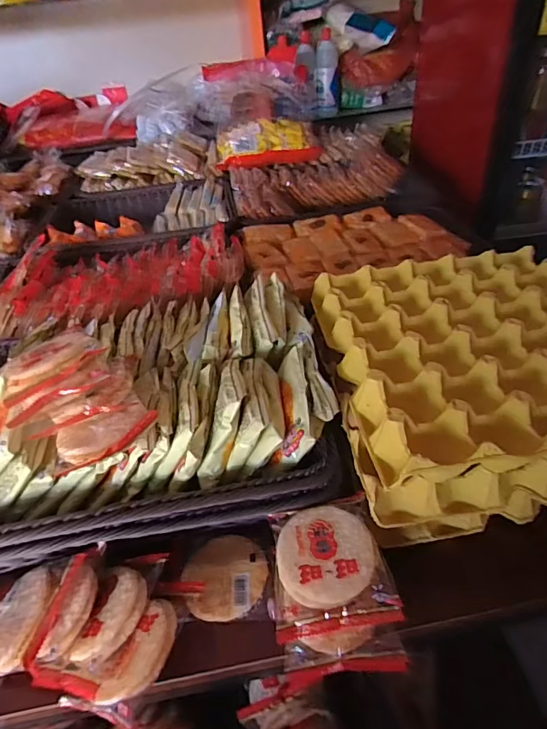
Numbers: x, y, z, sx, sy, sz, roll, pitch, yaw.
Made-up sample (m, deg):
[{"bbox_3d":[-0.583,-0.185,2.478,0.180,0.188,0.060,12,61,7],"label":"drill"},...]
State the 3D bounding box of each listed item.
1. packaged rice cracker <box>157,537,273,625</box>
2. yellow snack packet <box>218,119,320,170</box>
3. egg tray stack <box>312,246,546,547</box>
[{"bbox_3d":[-0.049,0.186,0.409,0.095,0.014,0.074,-5,39,2],"label":"packaged rice cracker"},{"bbox_3d":[-0.007,-0.565,1.175,0.276,0.091,0.082,-18,40,-14],"label":"yellow snack packet"},{"bbox_3d":[0.211,0.009,0.492,0.299,0.134,0.311,-8,39,-1],"label":"egg tray stack"}]

